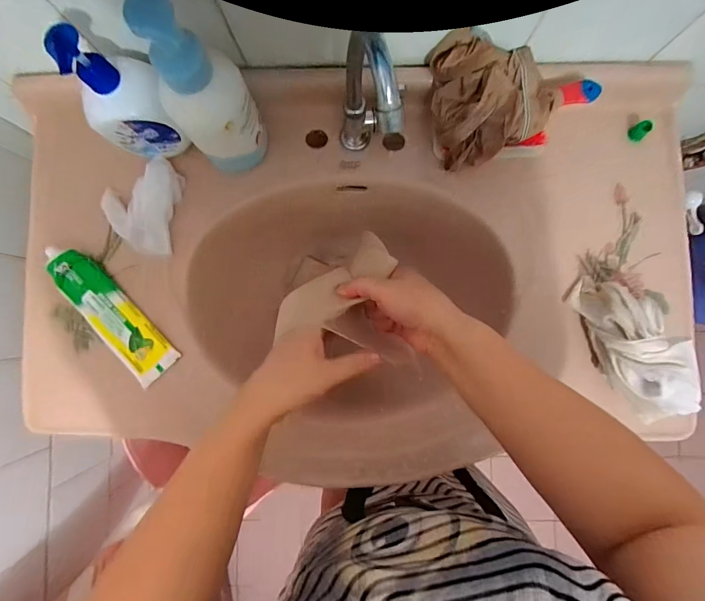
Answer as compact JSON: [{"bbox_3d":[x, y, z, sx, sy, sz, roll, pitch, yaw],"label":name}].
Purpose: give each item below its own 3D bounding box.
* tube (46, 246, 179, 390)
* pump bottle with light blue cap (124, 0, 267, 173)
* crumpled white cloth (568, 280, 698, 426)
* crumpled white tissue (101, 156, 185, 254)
[{"bbox_3d":[-0.294,0.015,0.449,0.057,0.029,0.195,-44,88,-1],"label":"tube"},{"bbox_3d":[-0.136,-0.192,0.375,0.074,0.204,0.062,-27,87,0],"label":"pump bottle with light blue cap"},{"bbox_3d":[0.298,0.042,0.397,0.063,0.056,0.161,-22,70,1],"label":"crumpled white cloth"},{"bbox_3d":[-0.259,-0.119,0.456,0.087,0.033,0.112,10,88,1],"label":"crumpled white tissue"}]

